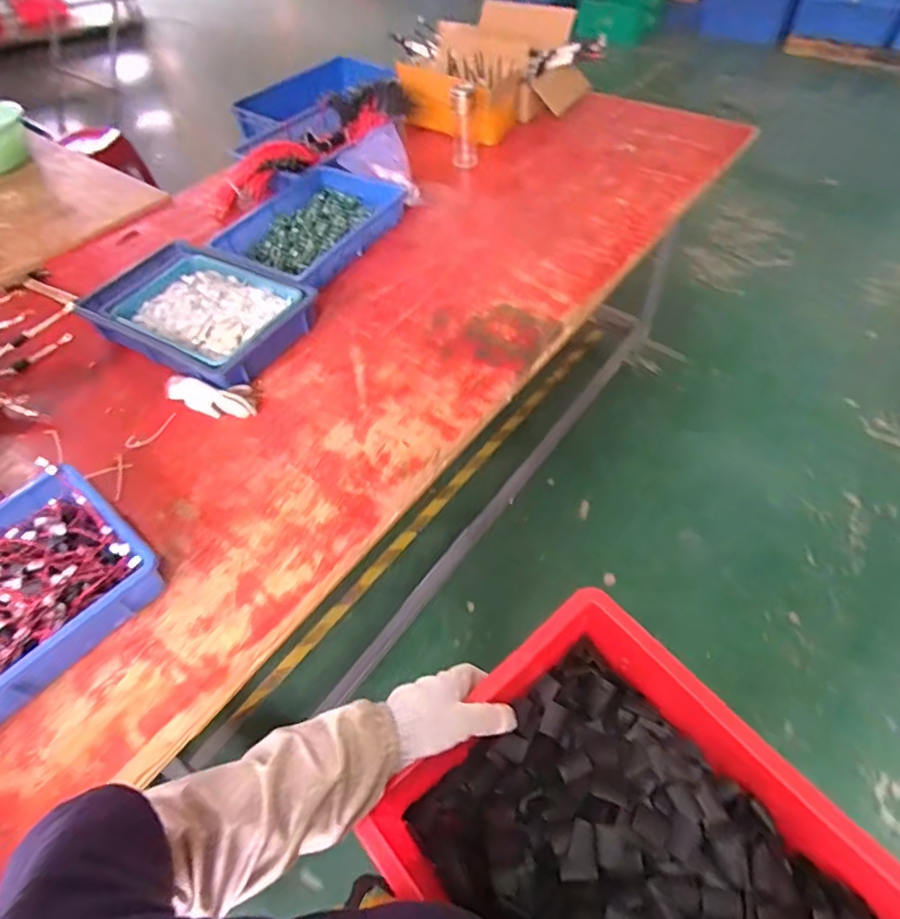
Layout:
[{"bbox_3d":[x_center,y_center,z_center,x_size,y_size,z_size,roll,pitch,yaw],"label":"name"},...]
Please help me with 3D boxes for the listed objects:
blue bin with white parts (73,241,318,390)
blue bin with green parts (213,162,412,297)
[{"bbox_3d":[-0.525,-0.323,1.170,0.432,0.076,0.316,24,57,22],"label":"blue bin with white parts"},{"bbox_3d":[-0.340,-0.566,1.339,0.334,0.074,0.431,22,56,20],"label":"blue bin with green parts"}]

